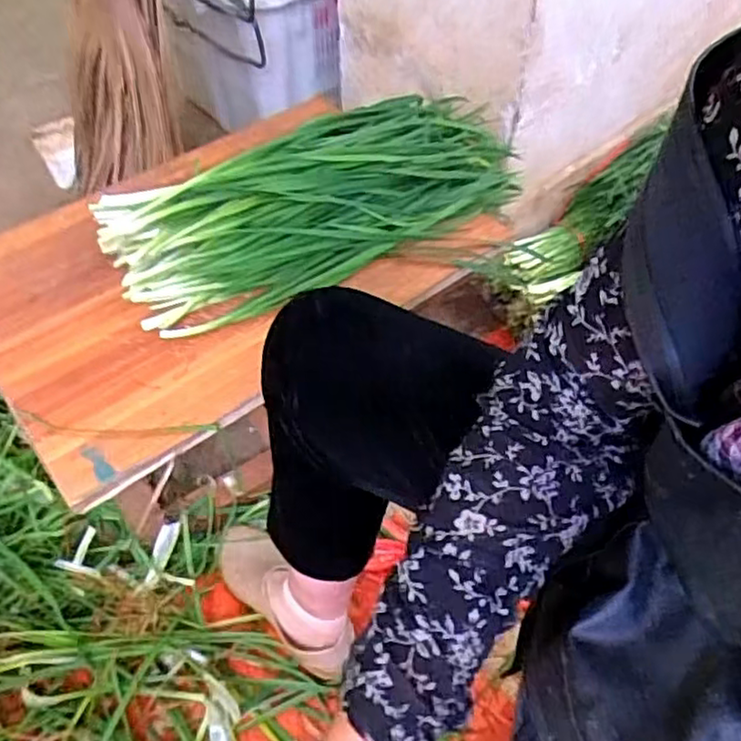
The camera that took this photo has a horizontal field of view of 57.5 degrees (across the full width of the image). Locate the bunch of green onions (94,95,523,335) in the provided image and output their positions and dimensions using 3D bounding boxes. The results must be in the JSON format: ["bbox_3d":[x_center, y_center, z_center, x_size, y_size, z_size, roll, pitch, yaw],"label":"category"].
[{"bbox_3d":[-0.025,-0.199,0.761,0.511,0.103,0.187,-34,58,-23],"label":"bunch of green onions"}]

